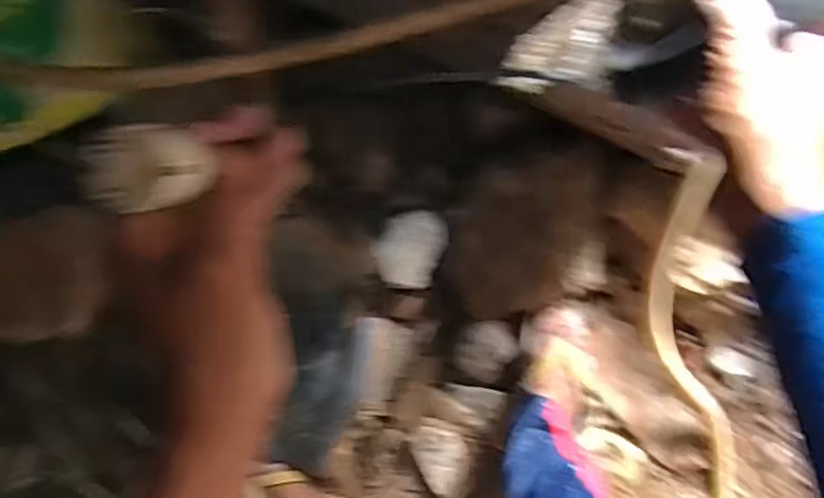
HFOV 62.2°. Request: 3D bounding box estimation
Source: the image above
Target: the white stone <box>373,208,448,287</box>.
[{"bbox_3d":[-0.002,-0.002,0.941,0.090,0.065,0.113,23,96,-5],"label":"white stone"}]

